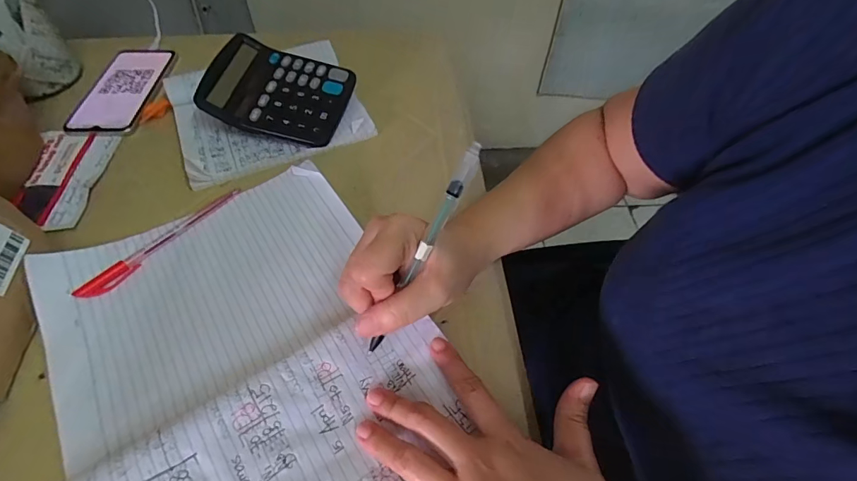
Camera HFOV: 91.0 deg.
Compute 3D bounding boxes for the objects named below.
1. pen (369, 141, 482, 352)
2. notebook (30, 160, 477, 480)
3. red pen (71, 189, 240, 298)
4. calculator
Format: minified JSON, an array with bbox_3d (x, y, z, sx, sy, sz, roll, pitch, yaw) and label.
[{"bbox_3d":[-0.002,0.003,0.281,0.010,0.011,0.147,32,104,20],"label":"pen"},{"bbox_3d":[-0.120,0.097,0.294,0.238,0.029,0.367,-28,59,-21],"label":"notebook"},{"bbox_3d":[-0.233,-0.003,0.373,0.014,0.010,0.150,29,57,18],"label":"red pen"},{"bbox_3d":[-0.164,-0.165,0.467,0.140,0.053,0.111,7,53,3],"label":"calculator"}]

